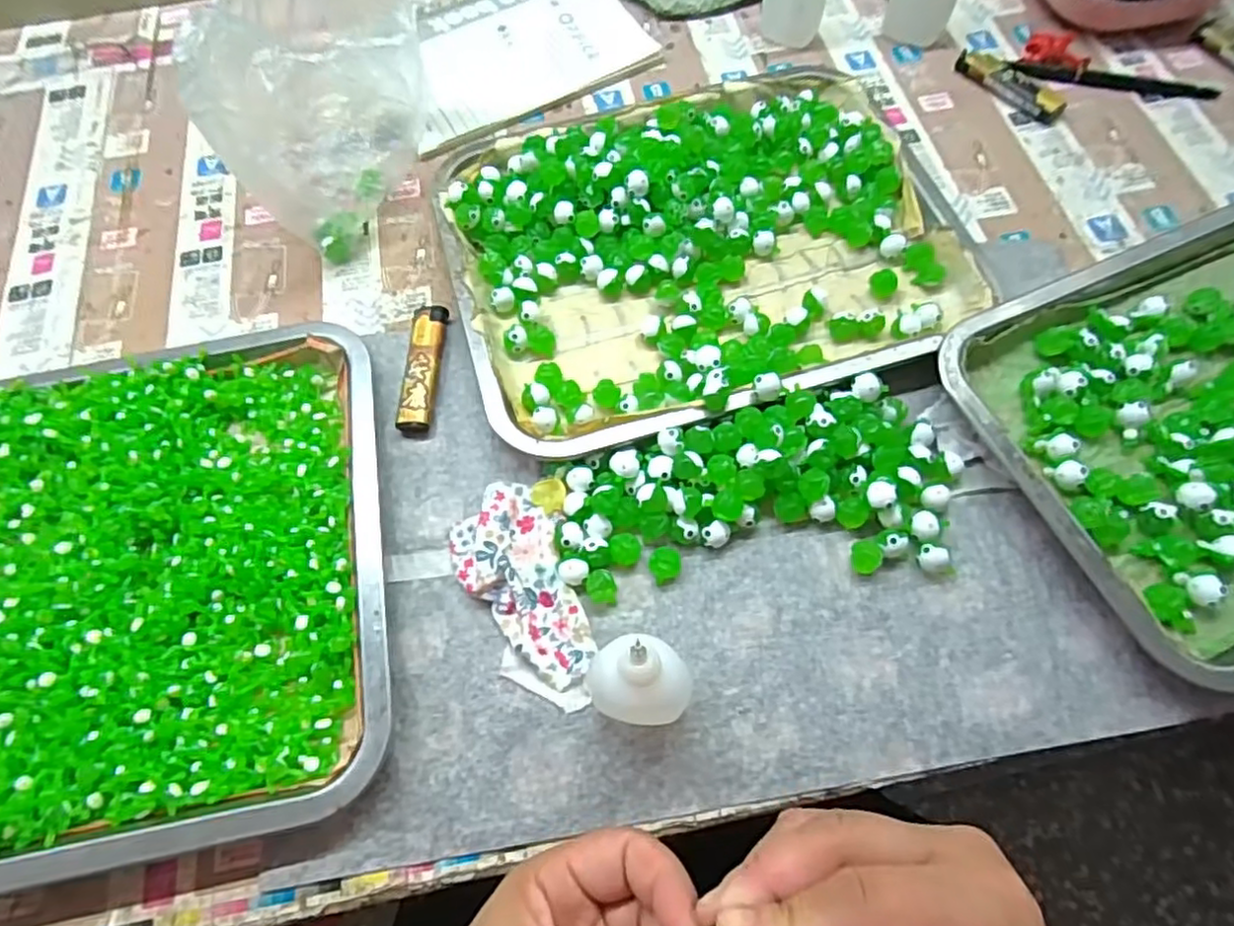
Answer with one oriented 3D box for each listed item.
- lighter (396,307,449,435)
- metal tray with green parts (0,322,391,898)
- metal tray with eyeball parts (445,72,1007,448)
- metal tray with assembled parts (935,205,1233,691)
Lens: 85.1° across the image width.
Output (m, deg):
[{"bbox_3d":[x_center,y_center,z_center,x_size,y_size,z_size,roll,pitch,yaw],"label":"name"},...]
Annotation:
[{"bbox_3d":[-0.113,-0.056,0.394,0.019,0.013,0.081,0,66,3],"label":"lighter"},{"bbox_3d":[-0.272,0.062,0.342,0.307,0.030,0.264,-12,66,-2],"label":"metal tray with green parts"},{"bbox_3d":[0.055,-0.140,0.415,0.304,0.031,0.240,-16,66,-5],"label":"metal tray with eyeball parts"},{"bbox_3d":[0.346,-0.035,0.361,0.297,0.025,0.210,-25,67,-9],"label":"metal tray with assembled parts"}]

